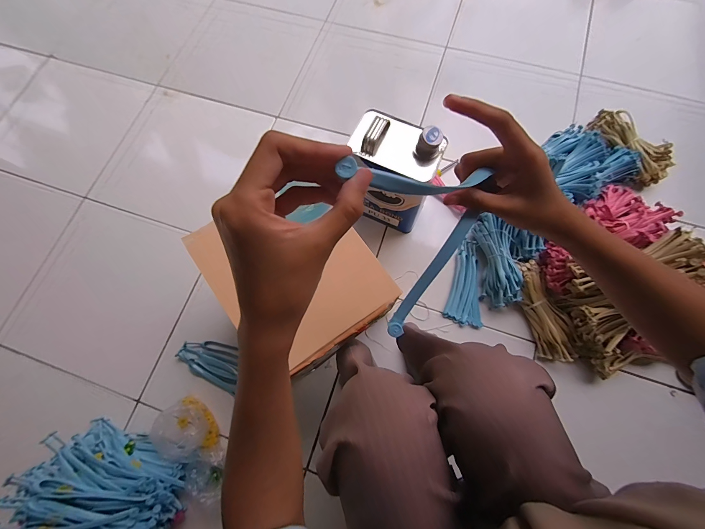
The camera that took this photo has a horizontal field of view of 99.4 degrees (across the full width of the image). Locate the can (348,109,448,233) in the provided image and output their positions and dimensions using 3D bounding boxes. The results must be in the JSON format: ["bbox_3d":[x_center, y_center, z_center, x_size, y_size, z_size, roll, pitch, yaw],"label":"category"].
[{"bbox_3d":[0.083,-0.191,0.635,0.165,0.256,0.105,26,76,9],"label":"can"}]

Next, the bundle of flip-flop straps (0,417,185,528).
[{"bbox_3d":[-0.456,0.430,0.526,0.262,0.144,0.198,21,75,8],"label":"bundle of flip-flop straps"}]

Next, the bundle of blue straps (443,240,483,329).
[{"bbox_3d":[0.257,0.042,0.704,0.079,0.020,0.200,2,74,3],"label":"bundle of blue straps"}]

